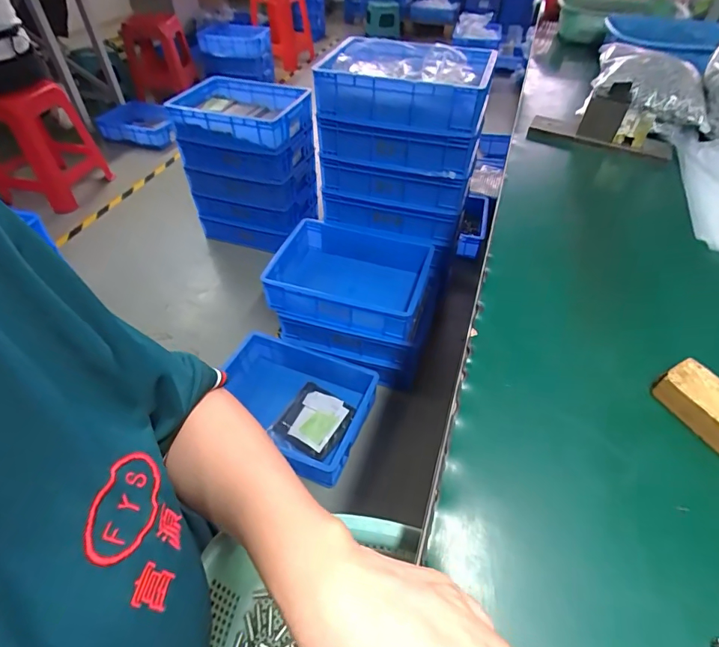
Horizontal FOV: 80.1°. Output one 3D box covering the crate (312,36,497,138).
[{"bbox_3d":[0.126,-0.621,1.103,0.414,0.123,0.293,16,49,15],"label":"crate"}]

